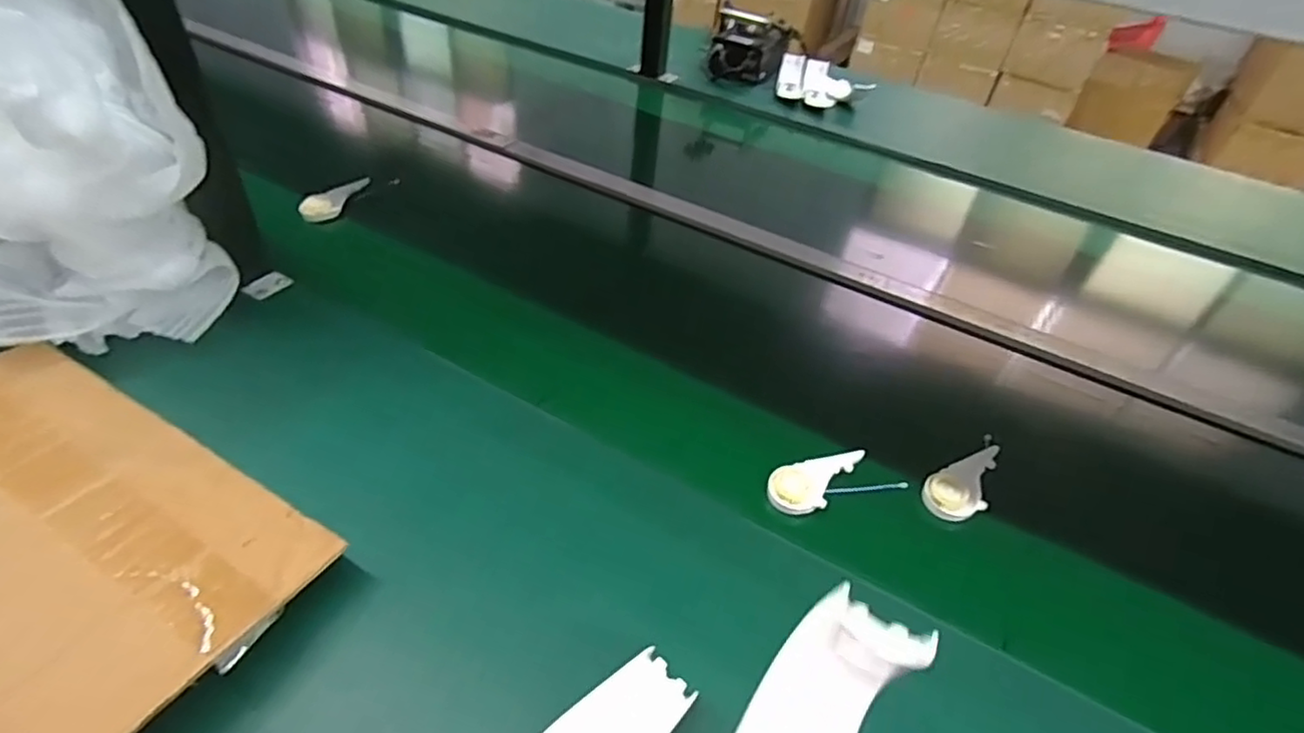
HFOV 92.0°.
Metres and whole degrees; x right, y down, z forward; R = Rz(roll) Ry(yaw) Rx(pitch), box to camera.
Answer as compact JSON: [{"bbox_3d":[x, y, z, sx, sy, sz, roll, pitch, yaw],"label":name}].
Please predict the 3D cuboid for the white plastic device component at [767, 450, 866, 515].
[{"bbox_3d":[0.150,0.098,0.558,0.093,0.022,0.043,-27,50,-11],"label":"white plastic device component"}]

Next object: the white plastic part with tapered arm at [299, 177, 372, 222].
[{"bbox_3d":[-0.420,-0.220,0.829,0.032,0.023,0.105,19,44,14],"label":"white plastic part with tapered arm"}]

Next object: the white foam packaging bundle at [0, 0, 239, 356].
[{"bbox_3d":[-0.506,-0.180,0.509,0.215,0.357,0.160,-26,51,-30],"label":"white foam packaging bundle"}]

